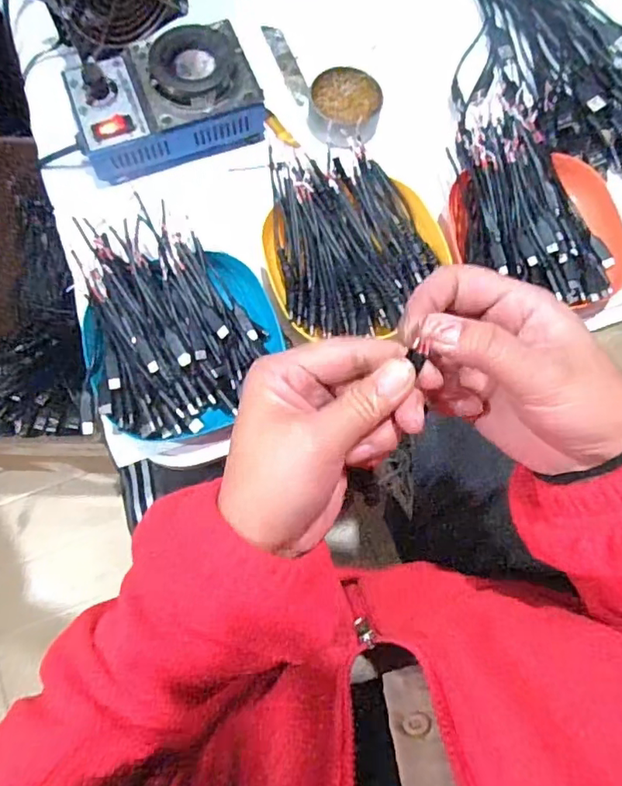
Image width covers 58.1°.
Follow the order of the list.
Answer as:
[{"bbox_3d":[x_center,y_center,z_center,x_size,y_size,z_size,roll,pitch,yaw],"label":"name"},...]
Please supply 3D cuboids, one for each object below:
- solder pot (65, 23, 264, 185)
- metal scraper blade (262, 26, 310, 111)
[{"bbox_3d":[-0.123,-0.245,0.470,0.148,0.062,0.098,-25,77,-8],"label":"solder pot"},{"bbox_3d":[-0.021,-0.304,0.520,0.018,0.004,0.101,-19,76,-7],"label":"metal scraper blade"}]

